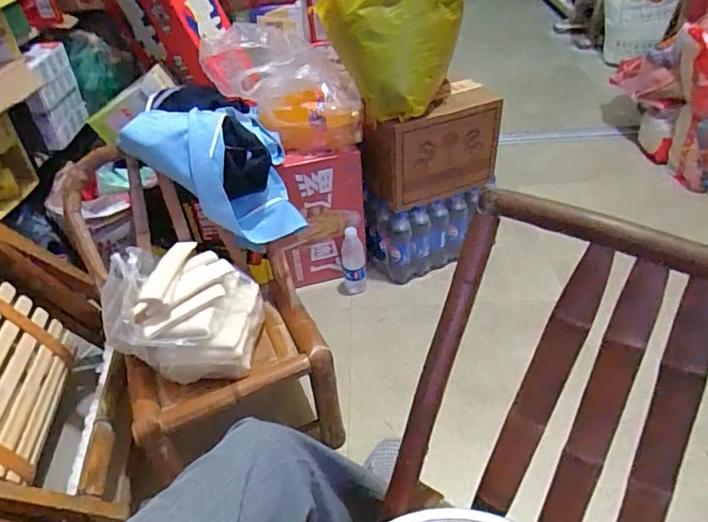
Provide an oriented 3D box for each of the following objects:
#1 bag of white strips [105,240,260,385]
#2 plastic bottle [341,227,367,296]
[{"bbox_3d":[-0.310,0.094,0.942,0.251,0.189,0.198,-3,40,3],"label":"bag of white strips"},{"bbox_3d":[-0.003,0.002,1.408,0.069,0.190,0.058,-9,42,-1],"label":"plastic bottle"}]

